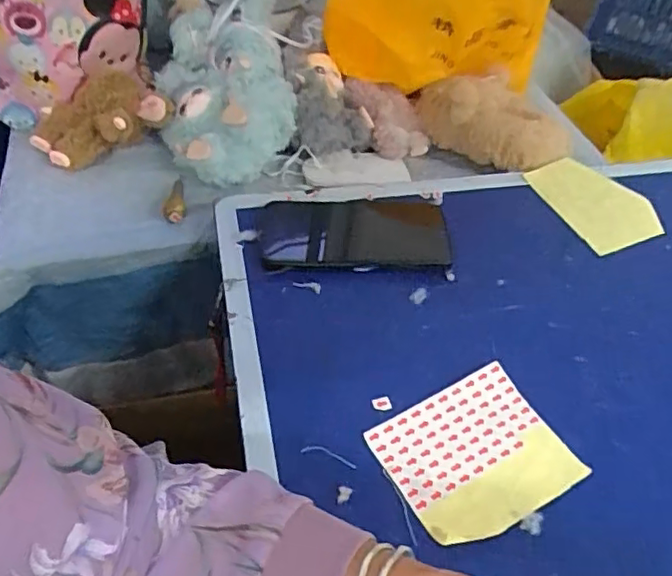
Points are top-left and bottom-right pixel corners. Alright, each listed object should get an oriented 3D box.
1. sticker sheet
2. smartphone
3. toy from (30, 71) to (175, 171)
[{"bbox_3d":[0.097,0.115,0.419,0.119,0.007,0.099,-23,55,-21],"label":"sticker sheet"},{"bbox_3d":[0.017,-0.051,0.554,0.170,0.014,0.094,-1,49,-6],"label":"smartphone"},{"bbox_3d":[-0.249,-0.176,0.637,0.131,0.066,0.090,-24,55,-24],"label":"toy"}]

